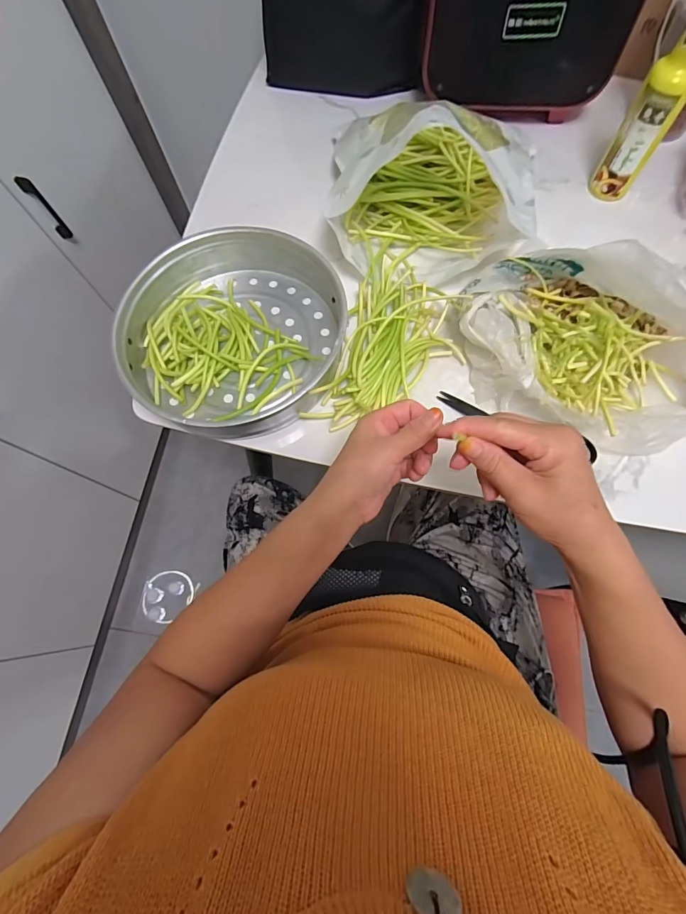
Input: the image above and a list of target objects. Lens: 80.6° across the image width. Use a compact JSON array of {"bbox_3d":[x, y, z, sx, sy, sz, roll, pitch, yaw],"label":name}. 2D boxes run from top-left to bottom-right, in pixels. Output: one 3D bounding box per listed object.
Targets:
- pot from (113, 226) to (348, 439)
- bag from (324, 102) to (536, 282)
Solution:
[{"bbox_3d":[-0.134,-0.151,0.483,0.249,0.075,0.241,-1,71,2],"label":"pot"},{"bbox_3d":[0.118,-0.342,0.500,0.253,0.129,0.228,1,71,3],"label":"bag"}]

